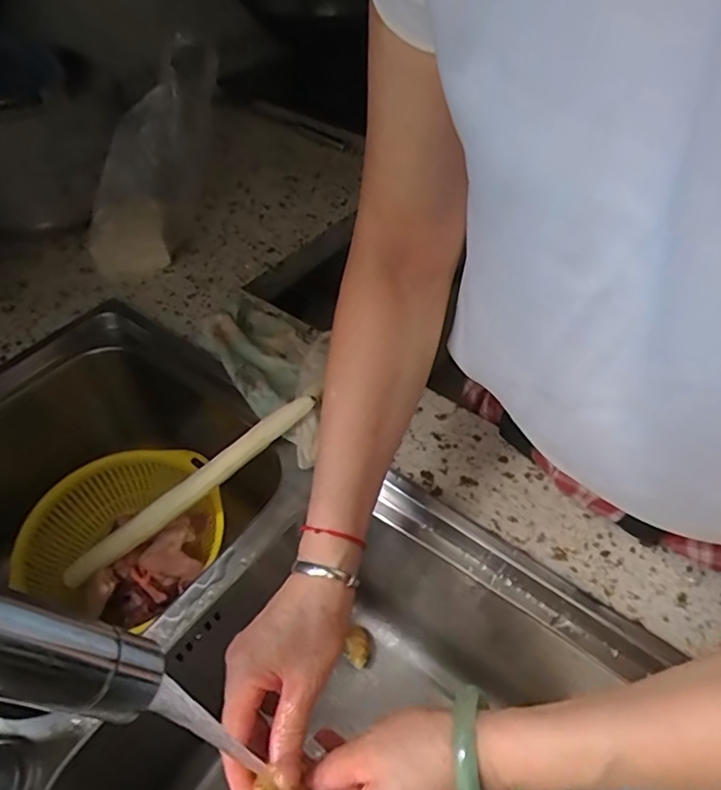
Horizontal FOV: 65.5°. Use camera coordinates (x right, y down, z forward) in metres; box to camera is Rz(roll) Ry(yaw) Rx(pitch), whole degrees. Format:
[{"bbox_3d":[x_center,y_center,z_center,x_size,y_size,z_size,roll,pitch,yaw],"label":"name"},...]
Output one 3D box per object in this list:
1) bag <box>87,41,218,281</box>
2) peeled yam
[{"bbox_3d":[-0.232,-0.268,0.650,0.073,0.289,0.123,30,10,24],"label":"bag"},{"bbox_3d":[-0.183,0.104,0.569,0.348,0.026,0.022,-36,49,17],"label":"peeled yam"}]

